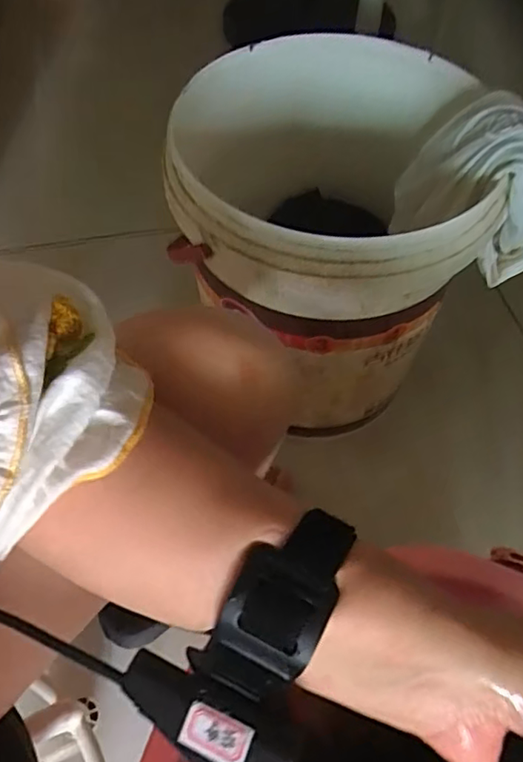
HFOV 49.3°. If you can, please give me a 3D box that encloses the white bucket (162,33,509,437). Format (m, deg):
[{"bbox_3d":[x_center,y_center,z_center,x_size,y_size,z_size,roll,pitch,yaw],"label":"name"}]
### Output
[{"bbox_3d":[0.054,-0.139,0.621,0.271,0.312,0.281,0,57,-1],"label":"white bucket"}]

